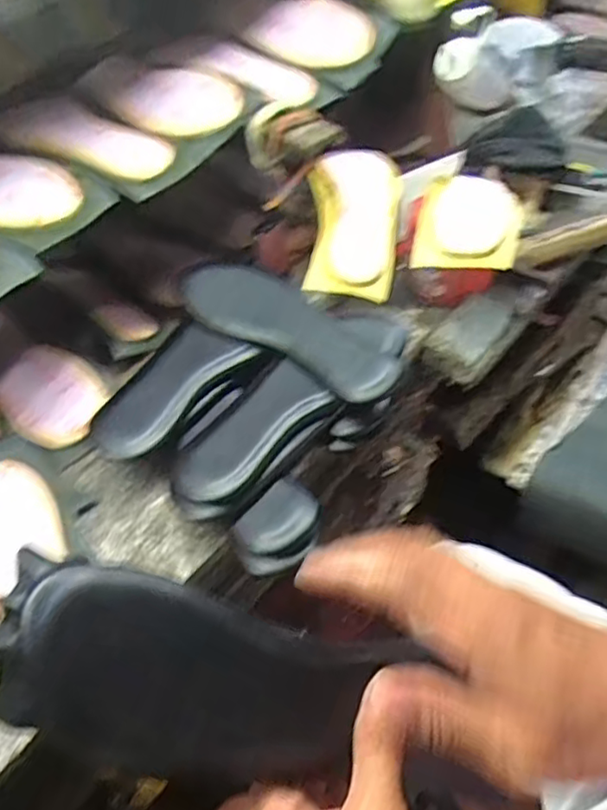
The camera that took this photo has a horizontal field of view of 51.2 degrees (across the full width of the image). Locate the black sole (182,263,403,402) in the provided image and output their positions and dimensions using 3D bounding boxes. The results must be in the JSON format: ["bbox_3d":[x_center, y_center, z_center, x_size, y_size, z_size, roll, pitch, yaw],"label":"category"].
[{"bbox_3d":[-0.012,-0.076,0.588,0.228,0.042,0.081,25,54,27],"label":"black sole"}]

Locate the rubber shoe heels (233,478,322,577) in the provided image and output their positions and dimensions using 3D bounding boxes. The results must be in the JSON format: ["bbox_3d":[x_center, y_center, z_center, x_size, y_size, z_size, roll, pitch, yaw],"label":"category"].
[{"bbox_3d":[-0.019,0.096,0.501,0.052,0.023,0.076,22,53,26],"label":"rubber shoe heels"}]

